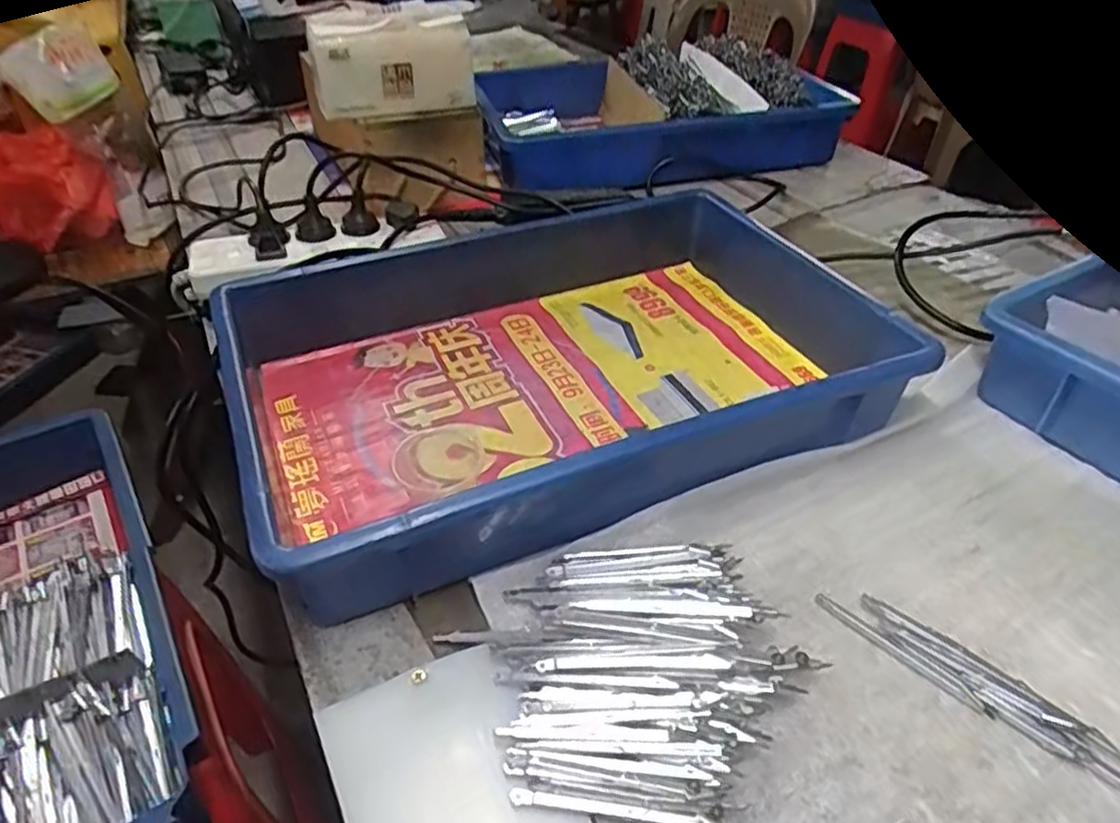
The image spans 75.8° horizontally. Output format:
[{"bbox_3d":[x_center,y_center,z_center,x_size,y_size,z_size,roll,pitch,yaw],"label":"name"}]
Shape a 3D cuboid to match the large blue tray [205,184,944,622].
[{"bbox_3d":[-0.004,-0.042,0.519,0.426,0.070,0.289,-17,43,-19],"label":"large blue tray"}]

